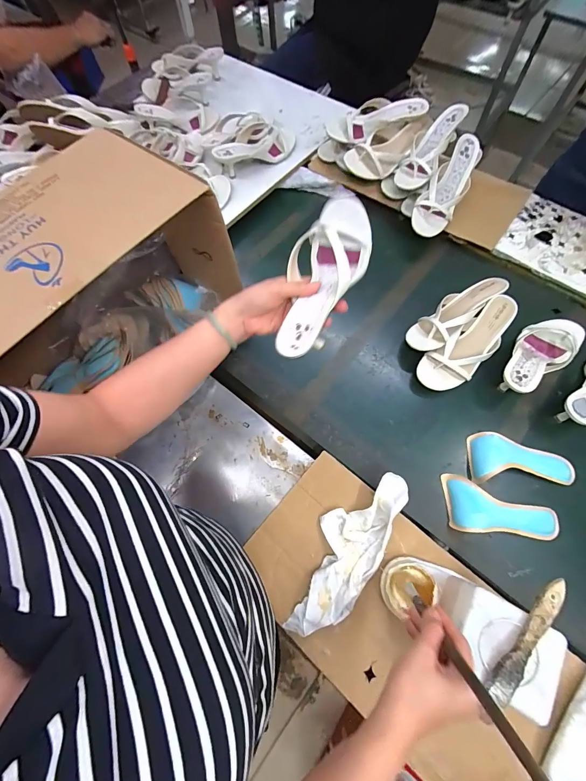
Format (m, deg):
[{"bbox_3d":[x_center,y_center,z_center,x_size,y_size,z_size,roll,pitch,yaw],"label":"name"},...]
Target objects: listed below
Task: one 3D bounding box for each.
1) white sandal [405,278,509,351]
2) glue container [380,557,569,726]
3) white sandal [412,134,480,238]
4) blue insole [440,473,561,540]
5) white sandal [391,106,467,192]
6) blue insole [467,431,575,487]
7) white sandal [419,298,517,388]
[{"bbox_3d":[0.329,-0.160,0.667,0.238,0.065,0.075,-38,72,-12],"label":"white sandal"},{"bbox_3d":[0.220,0.301,0.432,0.194,0.112,0.106,31,73,13],"label":"glue container"},{"bbox_3d":[0.362,-0.486,0.767,0.092,0.068,0.270,23,71,10],"label":"white sandal"},{"bbox_3d":[0.350,0.192,0.539,0.179,0.038,0.088,4,69,4],"label":"blue insole"},{"bbox_3d":[0.342,-0.606,0.799,0.097,0.050,0.243,31,85,13],"label":"white sandal"},{"bbox_3d":[0.404,0.125,0.569,0.179,0.037,0.085,5,69,4],"label":"blue insole"},{"bbox_3d":[0.354,-0.087,0.644,0.233,0.055,0.085,-36,72,-12],"label":"white sandal"}]

